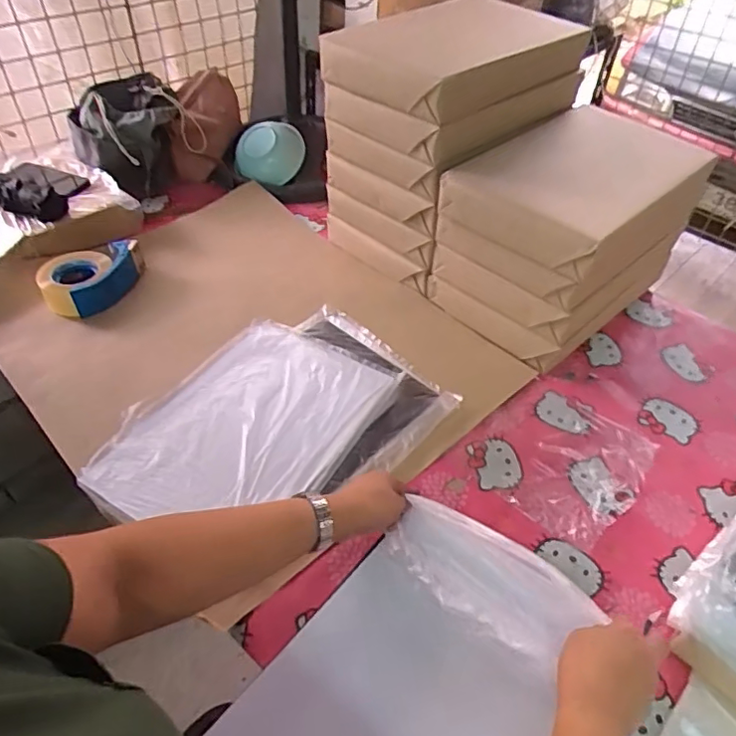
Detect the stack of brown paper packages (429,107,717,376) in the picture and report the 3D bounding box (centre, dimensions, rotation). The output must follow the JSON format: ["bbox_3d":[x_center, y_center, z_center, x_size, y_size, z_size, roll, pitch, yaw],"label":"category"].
[{"bbox_3d":[0.332,-0.228,0.953,0.378,0.274,0.257,-32,54,-30],"label":"stack of brown paper packages"}]

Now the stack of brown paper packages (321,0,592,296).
[{"bbox_3d":[0.138,-0.416,1.035,0.372,0.356,0.273,-34,55,-31],"label":"stack of brown paper packages"}]

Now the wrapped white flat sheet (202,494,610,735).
[{"bbox_3d":[0.040,0.317,0.530,0.250,0.036,0.357,32,69,30],"label":"wrapped white flat sheet"}]

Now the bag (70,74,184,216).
[{"bbox_3d":[-0.493,-0.469,1.183,0.170,0.197,0.189,19,47,16],"label":"bag"}]

